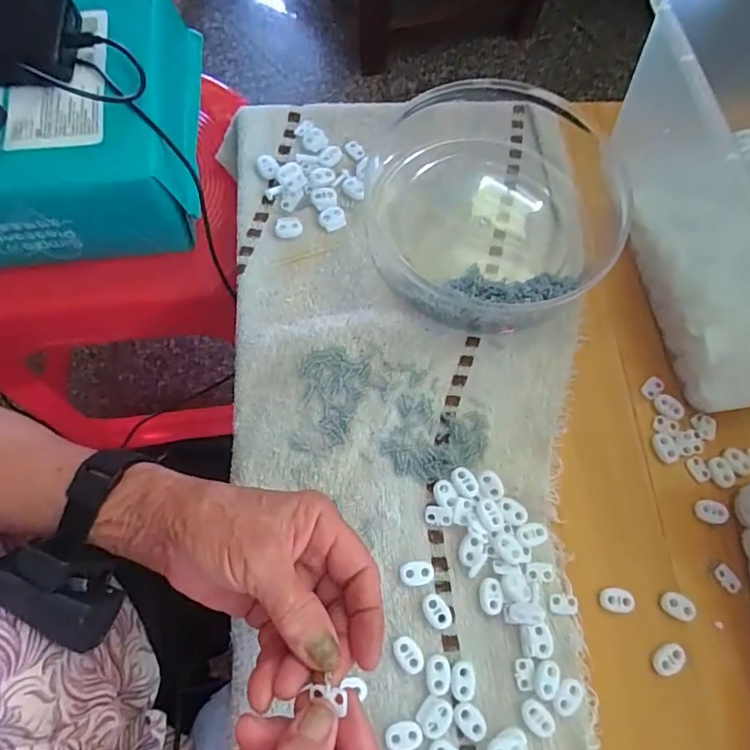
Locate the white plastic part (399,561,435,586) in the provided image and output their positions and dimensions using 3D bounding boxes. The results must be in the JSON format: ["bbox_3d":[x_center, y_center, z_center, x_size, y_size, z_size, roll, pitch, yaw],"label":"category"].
[{"bbox_3d":[0.028,0.133,0.346,0.023,0.007,0.016,-8,72,-4],"label":"white plastic part"}]

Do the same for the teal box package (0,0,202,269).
[{"bbox_3d":[-0.278,-0.210,0.438,0.250,0.100,0.202,-6,72,-4],"label":"teal box package"}]

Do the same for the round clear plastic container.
[{"bbox_3d":[0.105,-0.149,0.418,0.216,0.053,0.216,1,72,-2],"label":"round clear plastic container"}]

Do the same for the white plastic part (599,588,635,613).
[{"bbox_3d":[0.165,0.154,0.353,0.023,0.008,0.015,9,72,1],"label":"white plastic part"}]

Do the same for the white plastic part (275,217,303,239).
[{"bbox_3d":[-0.072,-0.122,0.428,0.022,0.007,0.019,-12,73,-6],"label":"white plastic part"}]

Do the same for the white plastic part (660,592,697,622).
[{"bbox_3d":[0.207,0.158,0.352,0.022,0.006,0.015,26,73,7],"label":"white plastic part"}]

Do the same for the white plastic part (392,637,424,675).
[{"bbox_3d":[0.022,0.179,0.330,0.015,0.004,0.022,-39,77,-13],"label":"white plastic part"}]

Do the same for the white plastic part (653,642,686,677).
[{"bbox_3d":[0.194,0.188,0.341,0.023,0.006,0.015,-38,77,-13],"label":"white plastic part"}]

